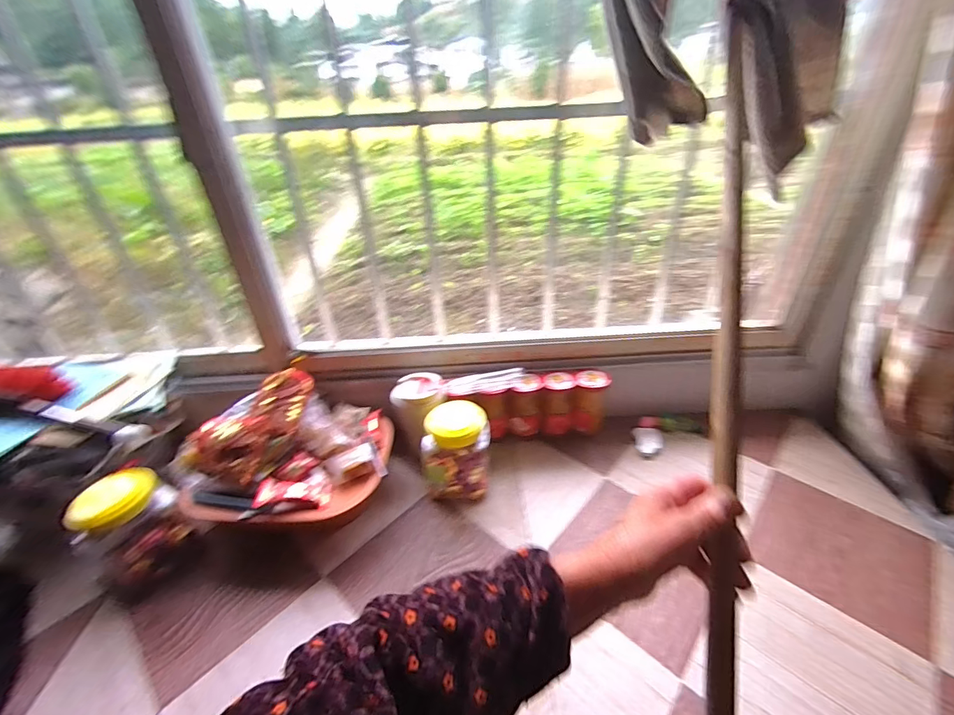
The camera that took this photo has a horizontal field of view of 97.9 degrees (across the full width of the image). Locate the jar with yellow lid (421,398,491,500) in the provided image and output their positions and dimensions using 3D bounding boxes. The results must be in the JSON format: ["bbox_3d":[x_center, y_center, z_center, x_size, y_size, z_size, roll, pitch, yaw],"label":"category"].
[{"bbox_3d":[-0.034,0.157,0.689,0.106,0.147,0.085,2,34,7],"label":"jar with yellow lid"}]

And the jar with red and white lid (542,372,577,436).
[{"bbox_3d":[0.153,0.091,0.793,0.057,0.116,0.053,4,34,9],"label":"jar with red and white lid"}]

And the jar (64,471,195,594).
[{"bbox_3d":[-0.486,0.249,0.594,0.088,0.153,0.106,10,36,18],"label":"jar"}]

